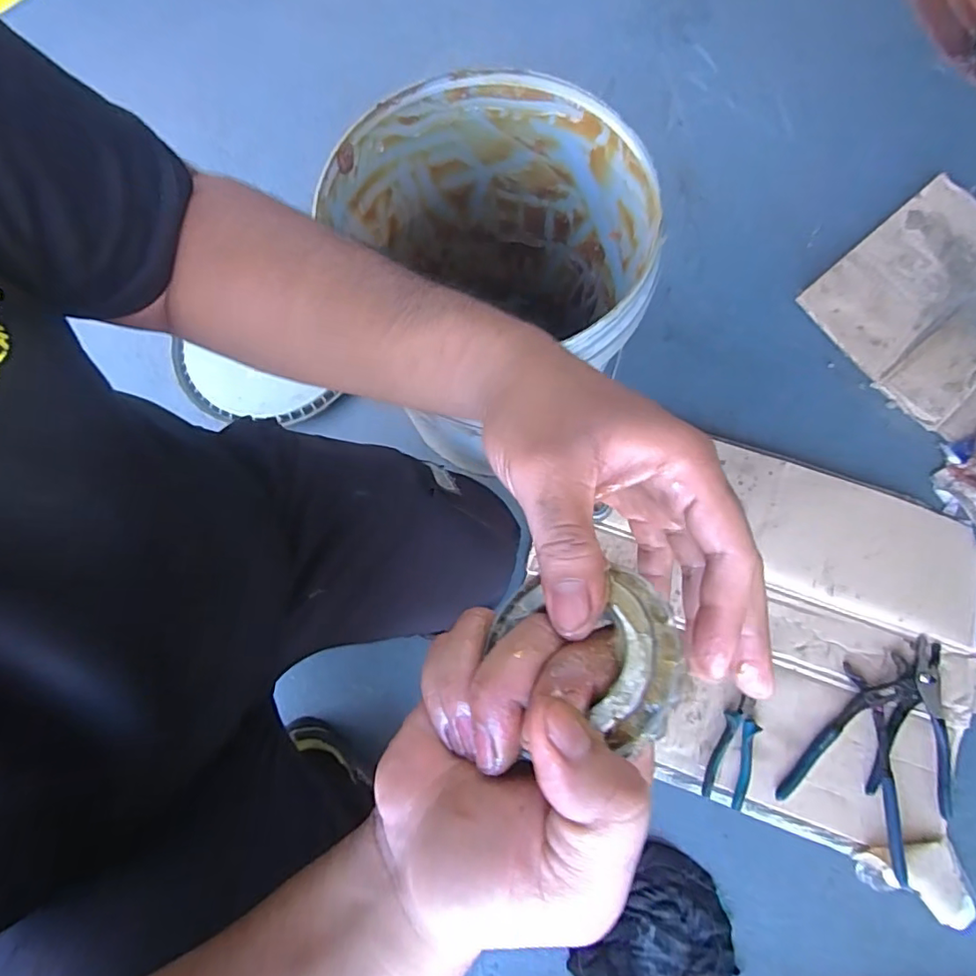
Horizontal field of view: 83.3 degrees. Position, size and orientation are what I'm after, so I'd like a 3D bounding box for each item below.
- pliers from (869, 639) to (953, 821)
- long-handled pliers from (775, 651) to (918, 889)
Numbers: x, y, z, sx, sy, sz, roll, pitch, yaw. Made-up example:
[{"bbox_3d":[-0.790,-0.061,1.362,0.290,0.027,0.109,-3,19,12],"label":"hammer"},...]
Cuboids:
[{"bbox_3d":[0.553,0.297,0.699,0.102,0.012,0.203,20,77,7],"label":"pliers"},{"bbox_3d":[0.498,0.333,0.700,0.154,0.015,0.244,33,75,11],"label":"long-handled pliers"}]

